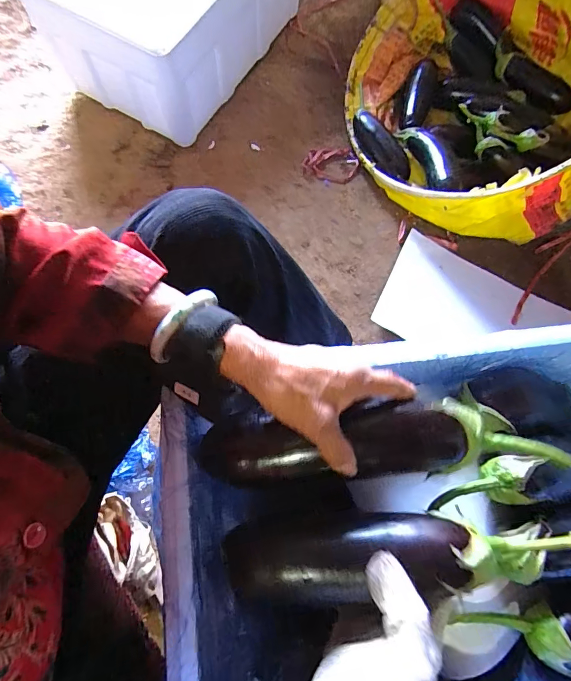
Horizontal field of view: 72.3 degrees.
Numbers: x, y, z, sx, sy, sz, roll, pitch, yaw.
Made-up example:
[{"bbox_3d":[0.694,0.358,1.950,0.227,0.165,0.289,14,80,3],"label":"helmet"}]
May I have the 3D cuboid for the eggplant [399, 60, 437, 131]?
[{"bbox_3d":[0.325,-0.598,0.956,0.073,0.053,0.183,23,87,7],"label":"eggplant"}]

